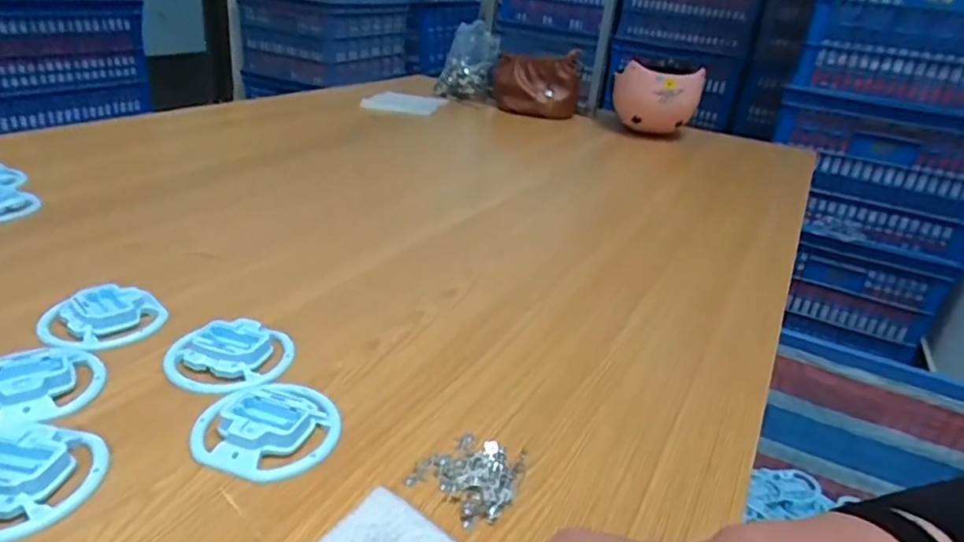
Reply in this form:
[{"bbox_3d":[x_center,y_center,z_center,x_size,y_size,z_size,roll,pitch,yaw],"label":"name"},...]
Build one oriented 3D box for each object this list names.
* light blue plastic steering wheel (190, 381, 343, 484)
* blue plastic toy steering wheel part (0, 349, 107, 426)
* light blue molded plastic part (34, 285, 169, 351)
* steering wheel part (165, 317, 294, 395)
[{"bbox_3d":[-0.161,0.113,0.460,0.101,0.021,0.093,6,26,-3],"label":"light blue plastic steering wheel"},{"bbox_3d":[-0.342,0.088,0.469,0.089,0.021,0.084,-14,33,-37],"label":"blue plastic toy steering wheel part"},{"bbox_3d":[-0.347,0.043,0.564,0.086,0.021,0.093,6,26,-3],"label":"light blue molded plastic part"},{"bbox_3d":[-0.221,0.072,0.533,0.090,0.021,0.089,6,26,-3],"label":"steering wheel part"}]

